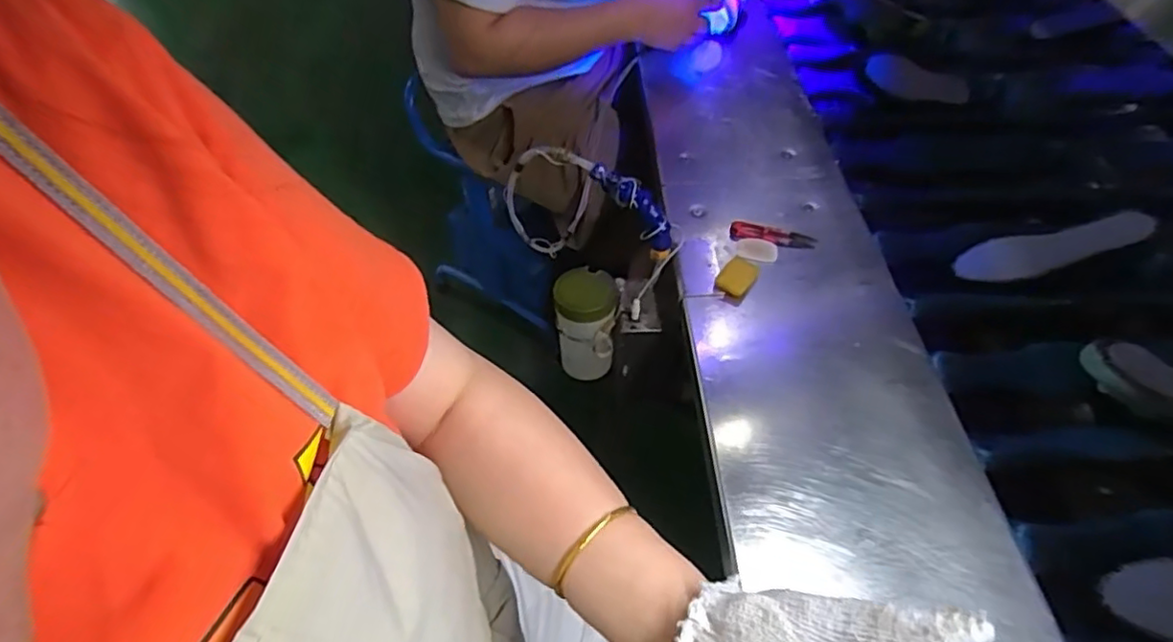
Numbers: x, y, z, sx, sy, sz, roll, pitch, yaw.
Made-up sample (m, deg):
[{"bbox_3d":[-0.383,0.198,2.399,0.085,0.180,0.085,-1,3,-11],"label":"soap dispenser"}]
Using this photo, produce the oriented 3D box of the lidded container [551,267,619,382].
[{"bbox_3d":[-0.004,0.006,0.789,0.077,0.121,0.085,4,51,-1],"label":"lidded container"}]

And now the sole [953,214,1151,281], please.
[{"bbox_3d":[0.548,-0.085,0.740,0.194,0.018,0.055,-14,48,22],"label":"sole"}]

